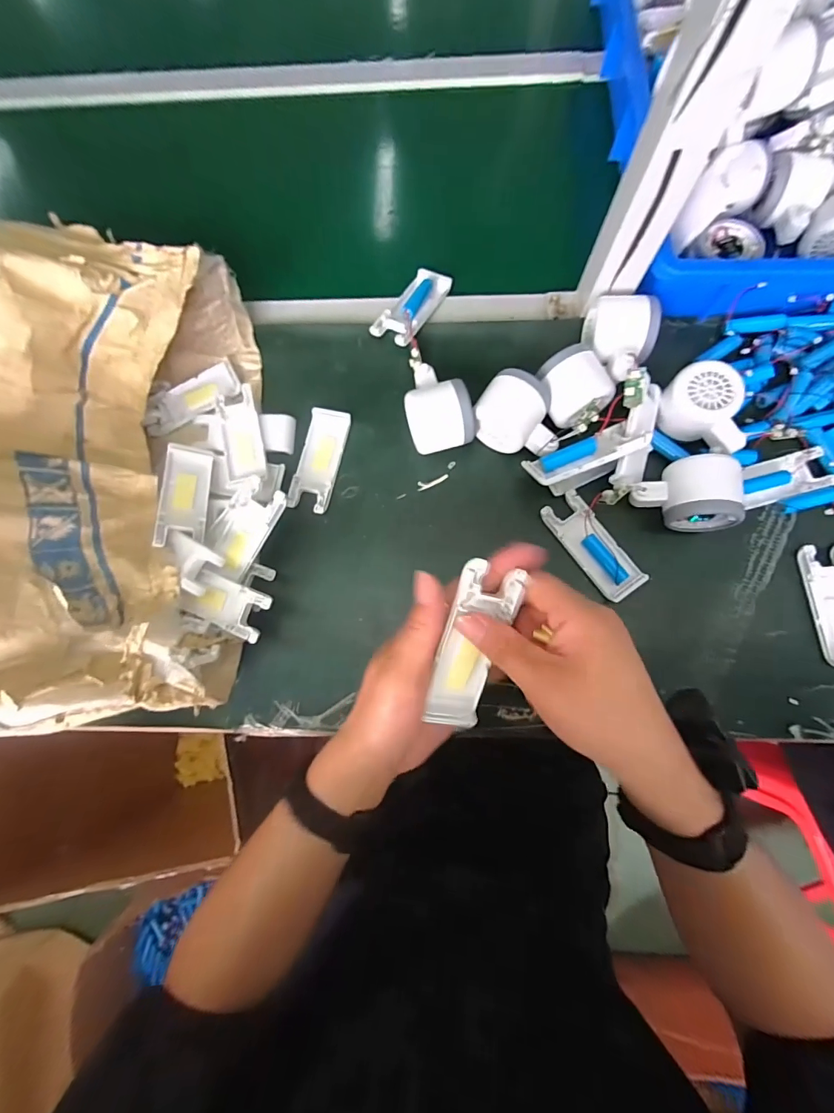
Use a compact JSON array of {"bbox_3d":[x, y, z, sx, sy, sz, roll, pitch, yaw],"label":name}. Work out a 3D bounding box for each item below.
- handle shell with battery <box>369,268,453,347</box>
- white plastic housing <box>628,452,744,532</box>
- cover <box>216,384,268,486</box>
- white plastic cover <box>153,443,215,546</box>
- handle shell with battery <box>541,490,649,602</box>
[{"bbox_3d":[-0.003,-0.257,0.431,0.042,0.018,0.103,32,81,8],"label":"handle shell with battery"},{"bbox_3d":[0.233,-0.056,0.375,0.081,0.048,0.061,8,83,3],"label":"white plastic housing"},{"bbox_3d":[-0.169,-0.117,0.406,0.036,0.013,0.092,-13,78,-1],"label":"cover"},{"bbox_3d":[-0.211,-0.056,0.384,0.040,0.010,0.100,3,68,-23],"label":"white plastic cover"},{"bbox_3d":[0.159,-0.009,0.382,0.039,0.020,0.102,-33,79,-5],"label":"handle shell with battery"}]

